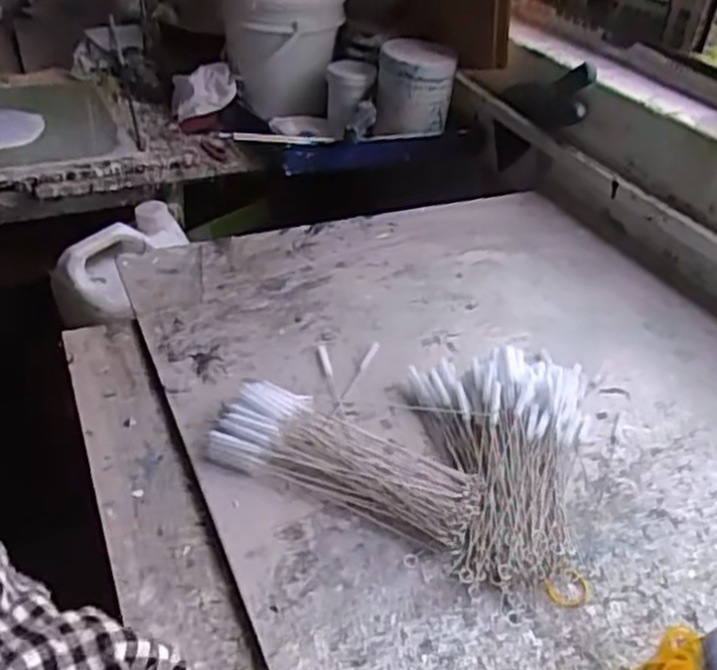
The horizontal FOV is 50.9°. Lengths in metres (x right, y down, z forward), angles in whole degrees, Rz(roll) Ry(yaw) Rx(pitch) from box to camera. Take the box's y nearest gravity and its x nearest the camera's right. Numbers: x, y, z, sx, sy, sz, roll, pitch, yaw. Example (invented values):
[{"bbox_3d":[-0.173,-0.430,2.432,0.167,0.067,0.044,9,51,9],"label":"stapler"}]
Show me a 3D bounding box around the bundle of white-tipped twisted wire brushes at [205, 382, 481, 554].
[{"bbox_3d":[-0.008,0.094,0.583,0.207,0.025,0.082,17,40,16],"label":"bundle of white-tipped twisted wire brushes"}]

